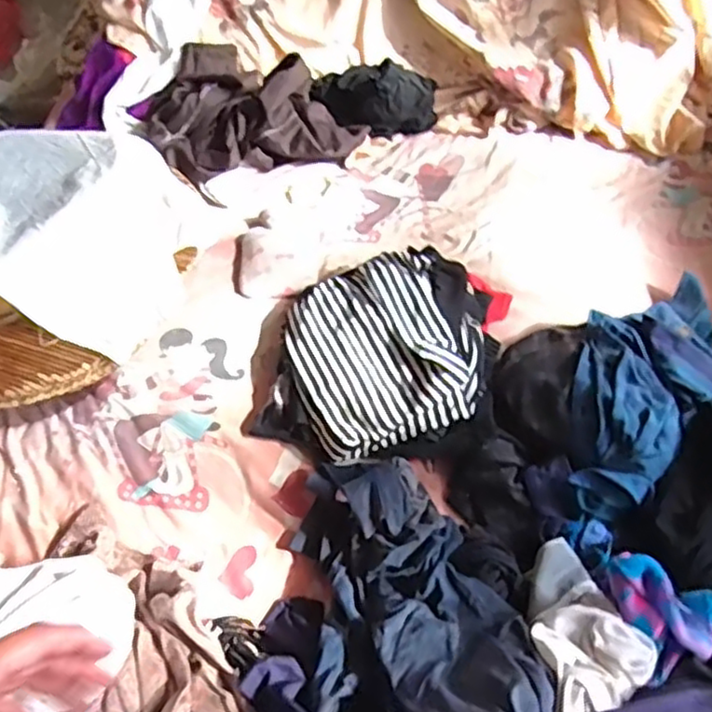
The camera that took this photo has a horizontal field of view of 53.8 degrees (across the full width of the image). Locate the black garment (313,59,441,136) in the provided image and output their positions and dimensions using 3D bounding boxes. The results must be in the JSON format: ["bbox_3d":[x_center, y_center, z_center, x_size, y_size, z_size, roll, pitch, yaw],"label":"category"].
[{"bbox_3d":[0.037,-0.526,1.443,0.254,0.087,0.151,-4,51,0],"label":"black garment"}]

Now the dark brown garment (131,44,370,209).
[{"bbox_3d":[-0.232,-0.476,1.397,0.345,0.122,0.396,-34,57,-22],"label":"dark brown garment"}]

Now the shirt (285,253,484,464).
[{"bbox_3d":[0.036,-0.021,1.005,0.263,0.080,0.317,-15,52,-9],"label":"shirt"}]

